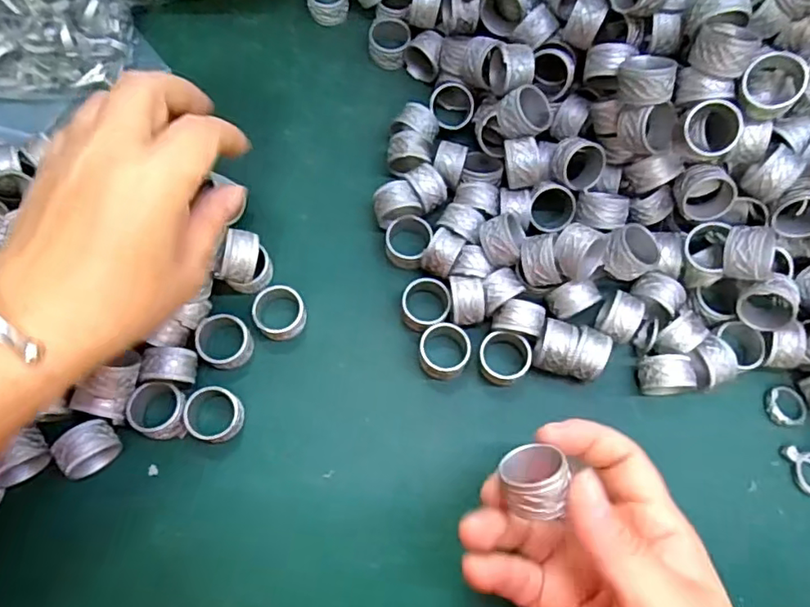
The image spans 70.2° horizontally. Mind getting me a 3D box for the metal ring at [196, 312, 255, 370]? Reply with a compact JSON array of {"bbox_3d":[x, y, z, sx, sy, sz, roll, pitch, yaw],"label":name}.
[{"bbox_3d":[-0.098,0.021,0.314,0.029,0.018,0.027,0,72,-1],"label":"metal ring"}]

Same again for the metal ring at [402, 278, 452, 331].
[{"bbox_3d":[0.012,0.002,0.323,0.027,0.016,0.028,0,72,-1],"label":"metal ring"}]

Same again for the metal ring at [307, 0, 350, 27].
[{"bbox_3d":[-0.052,-0.206,0.393,0.027,0.022,0.029,0,72,-1],"label":"metal ring"}]

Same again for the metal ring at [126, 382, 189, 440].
[{"bbox_3d":[-0.127,0.056,0.299,0.028,0.018,0.028,0,72,-1],"label":"metal ring"}]

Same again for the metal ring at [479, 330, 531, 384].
[{"bbox_3d":[0.054,0.029,0.314,0.026,0.020,0.026,0,72,-1],"label":"metal ring"}]

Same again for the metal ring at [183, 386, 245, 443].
[{"bbox_3d":[-0.099,0.059,0.301,0.027,0.019,0.027,0,72,-1],"label":"metal ring"}]

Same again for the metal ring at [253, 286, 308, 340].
[{"bbox_3d":[-0.069,0.006,0.320,0.027,0.018,0.029,0,72,-1],"label":"metal ring"}]

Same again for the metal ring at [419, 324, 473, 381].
[{"bbox_3d":[0.022,0.026,0.315,0.027,0.017,0.028,0,72,-1],"label":"metal ring"}]

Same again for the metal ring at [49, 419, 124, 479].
[{"bbox_3d":[-0.157,0.072,0.289,0.026,0.025,0.019,-39,77,-13],"label":"metal ring"}]

